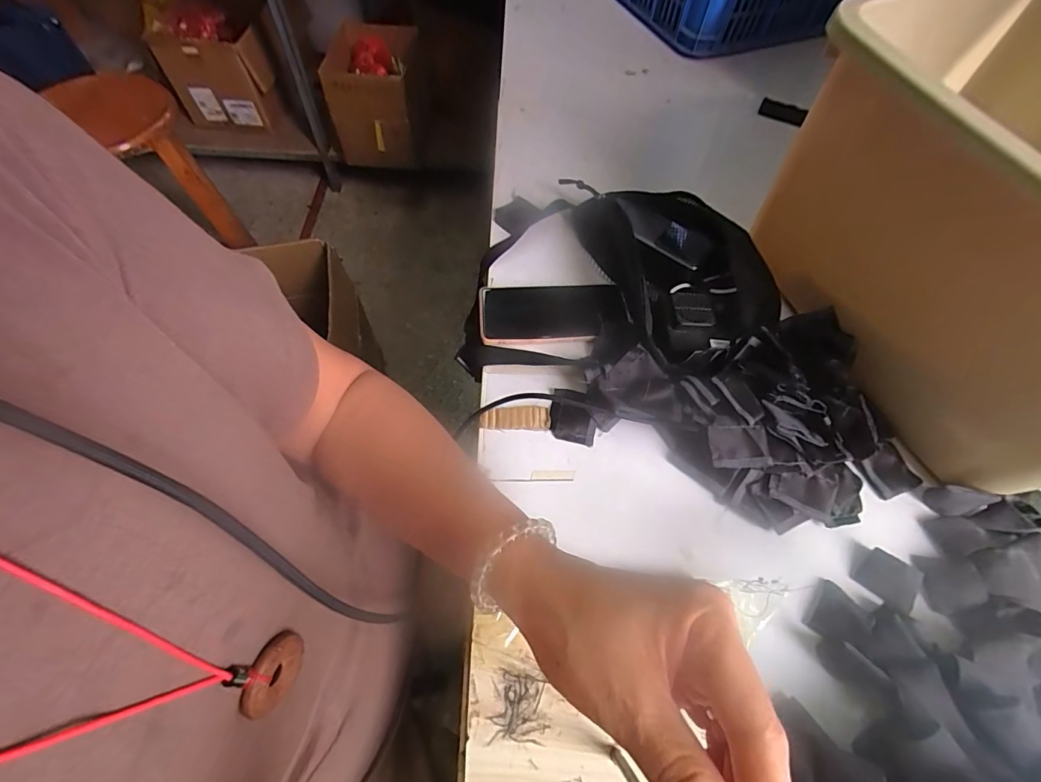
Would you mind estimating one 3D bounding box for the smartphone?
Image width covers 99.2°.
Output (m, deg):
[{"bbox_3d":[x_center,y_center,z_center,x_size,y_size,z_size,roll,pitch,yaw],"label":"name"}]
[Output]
[{"bbox_3d":[0.031,-0.086,0.488,0.149,0.014,0.077,-2,54,-1],"label":"smartphone"}]

